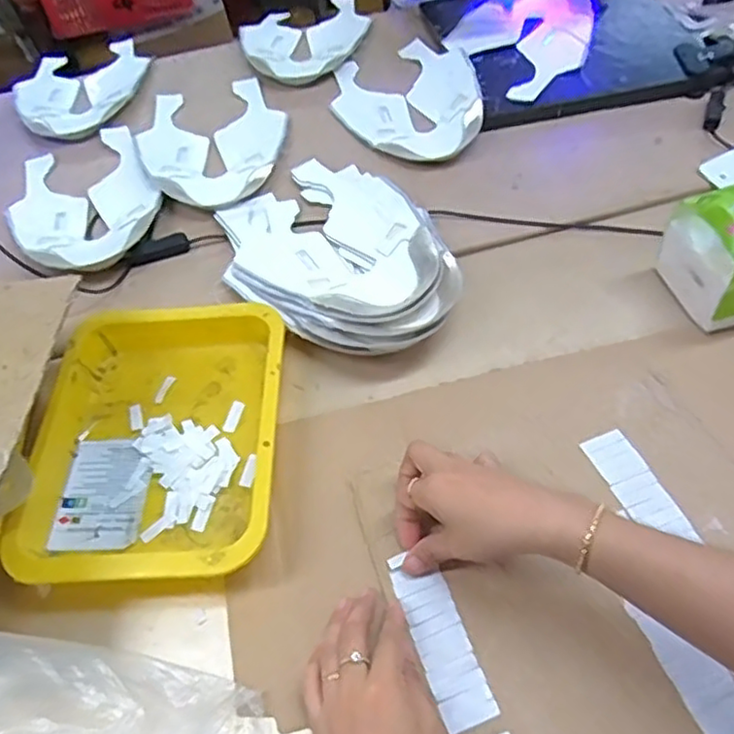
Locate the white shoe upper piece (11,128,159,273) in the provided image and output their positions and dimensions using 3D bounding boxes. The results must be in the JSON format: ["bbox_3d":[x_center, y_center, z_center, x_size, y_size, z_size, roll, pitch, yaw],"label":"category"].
[{"bbox_3d":[-0.330,-0.196,0.766,0.161,0.021,0.240,-24,55,-13],"label":"white shoe upper piece"}]

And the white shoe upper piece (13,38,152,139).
[{"bbox_3d":[-0.406,-0.400,0.927,0.181,0.009,0.241,-1,53,5],"label":"white shoe upper piece"}]

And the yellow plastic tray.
[{"bbox_3d":[-0.178,0.057,0.557,0.200,0.047,0.257,-2,53,4],"label":"yellow plastic tray"}]

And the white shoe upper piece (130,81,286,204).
[{"bbox_3d":[-0.193,-0.289,0.825,0.179,0.015,0.252,-21,54,-10],"label":"white shoe upper piece"}]

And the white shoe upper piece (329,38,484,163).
[{"bbox_3d":[0.047,-0.354,0.852,0.179,0.034,0.250,-8,53,-1],"label":"white shoe upper piece"}]

